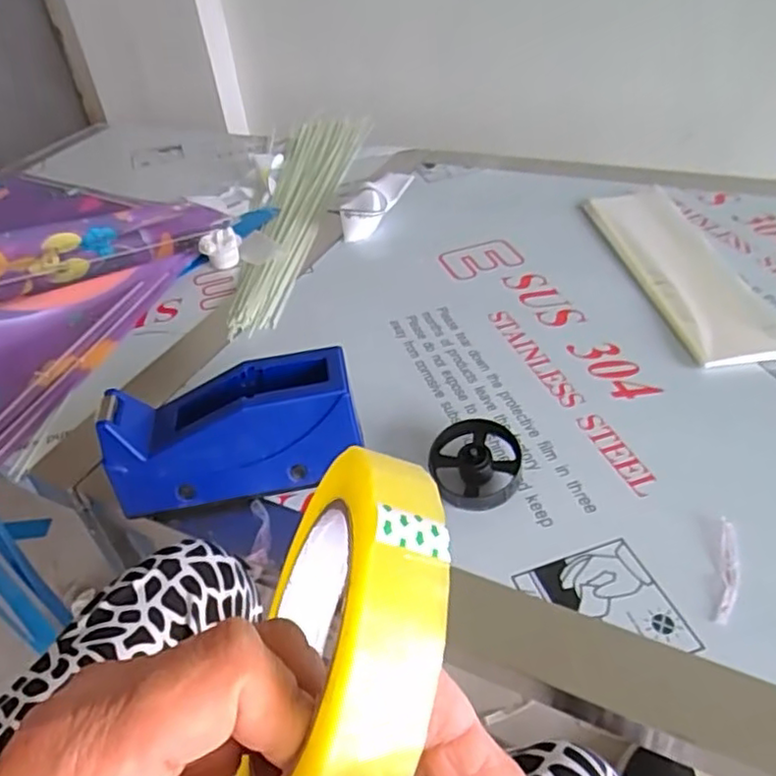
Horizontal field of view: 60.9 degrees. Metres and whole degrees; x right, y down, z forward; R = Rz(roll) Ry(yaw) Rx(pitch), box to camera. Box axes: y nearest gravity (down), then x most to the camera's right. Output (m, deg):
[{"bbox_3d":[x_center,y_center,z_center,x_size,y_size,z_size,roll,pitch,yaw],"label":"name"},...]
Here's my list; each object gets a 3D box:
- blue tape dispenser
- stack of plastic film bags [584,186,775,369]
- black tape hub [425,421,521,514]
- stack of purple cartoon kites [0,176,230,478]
[{"bbox_3d":[-0.125,0.041,0.537,0.189,0.095,0.075,-9,40,-2],"label":"blue tape dispenser"},{"bbox_3d":[0.330,-0.143,0.757,0.106,0.010,0.359,-7,40,1],"label":"stack of plastic film bags"},{"bbox_3d":[0.071,0.062,0.537,0.071,0.033,0.072,-4,40,4],"label":"black tape hub"},{"bbox_3d":[-0.525,-0.130,0.850,0.536,0.034,0.600,11,43,21],"label":"stack of purple cartoon kites"}]

